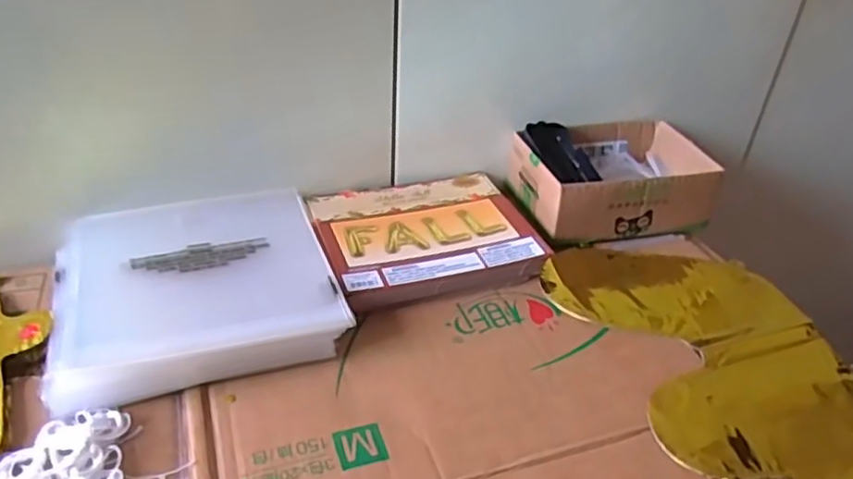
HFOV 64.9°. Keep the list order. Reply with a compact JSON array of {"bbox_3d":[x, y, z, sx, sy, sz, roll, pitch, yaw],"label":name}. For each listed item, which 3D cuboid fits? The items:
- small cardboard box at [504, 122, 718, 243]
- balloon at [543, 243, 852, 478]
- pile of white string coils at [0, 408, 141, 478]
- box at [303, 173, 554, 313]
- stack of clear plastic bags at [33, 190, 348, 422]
[{"bbox_3d":[0.192,-0.065,0.717,0.181,0.072,0.138,-5,36,-11],"label":"small cardboard box"},{"bbox_3d":[0.265,0.123,0.510,0.196,0.011,0.432,-11,38,-19],"label":"balloon"},{"bbox_3d":[-0.236,0.144,0.435,0.077,0.018,0.072,-7,37,-14],"label":"pile of white string coils"},{"bbox_3d":[-0.004,-0.006,0.666,0.204,0.026,0.176,-13,39,-20],"label":"box"},{"bbox_3d":[-0.196,0.037,0.571,0.214,0.029,0.214,-11,38,-18],"label":"stack of clear plastic bags"}]

